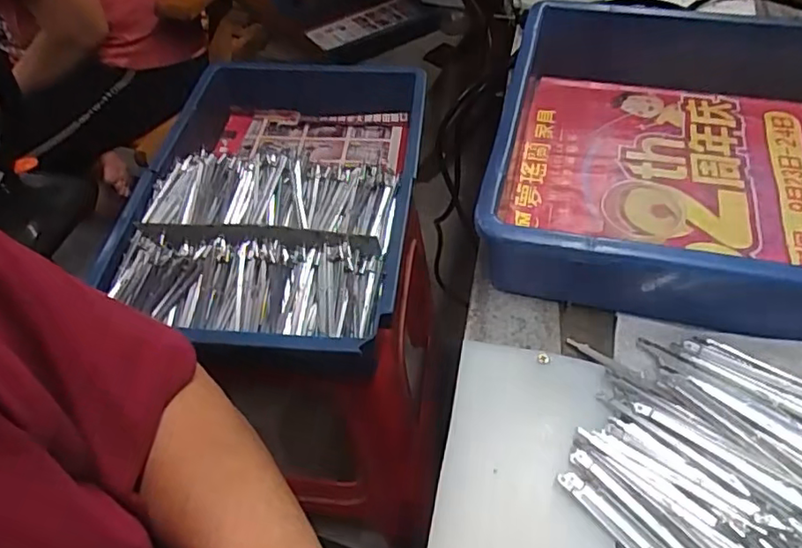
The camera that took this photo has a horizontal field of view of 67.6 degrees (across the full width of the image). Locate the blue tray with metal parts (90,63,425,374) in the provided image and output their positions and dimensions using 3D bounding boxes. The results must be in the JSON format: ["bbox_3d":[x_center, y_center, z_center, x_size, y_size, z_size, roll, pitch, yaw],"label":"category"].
[{"bbox_3d":[-0.126,-0.093,0.675,0.278,0.110,0.422,5,52,9],"label":"blue tray with metal parts"}]

